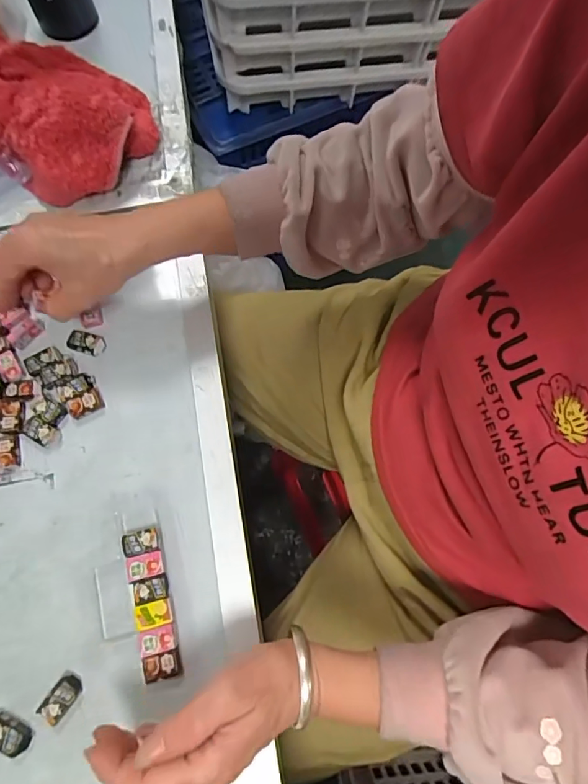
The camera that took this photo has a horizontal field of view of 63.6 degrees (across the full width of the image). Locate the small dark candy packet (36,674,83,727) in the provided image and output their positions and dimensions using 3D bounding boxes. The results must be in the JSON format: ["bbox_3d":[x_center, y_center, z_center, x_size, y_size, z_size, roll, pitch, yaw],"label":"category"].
[{"bbox_3d":[-0.159,0.210,0.324,0.017,0.007,0.029,31,74,10],"label":"small dark candy packet"}]

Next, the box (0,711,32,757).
[{"bbox_3d":[-0.191,0.229,0.317,0.029,0.008,0.019,24,73,7],"label":"box"}]

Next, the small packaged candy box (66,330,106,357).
[{"bbox_3d":[-0.178,-0.042,0.404,0.032,0.006,0.018,13,72,4],"label":"small packaged candy box"}]

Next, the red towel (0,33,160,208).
[{"bbox_3d":[-0.265,-0.270,0.444,0.258,0.055,0.188,-1,71,-1],"label":"red towel"}]

